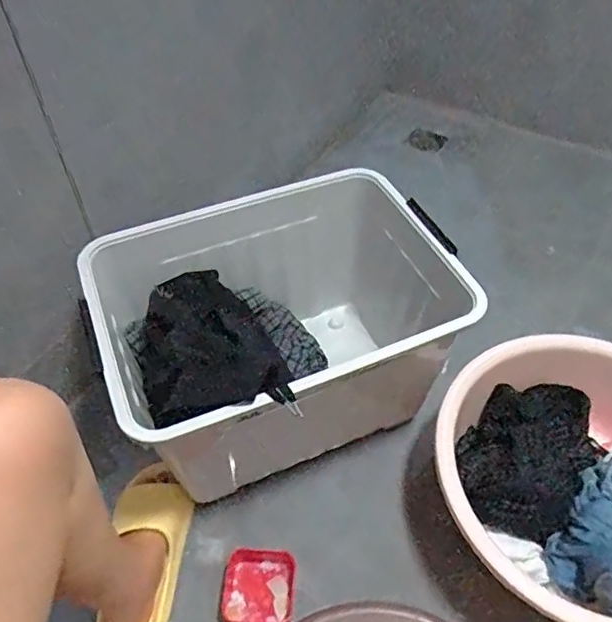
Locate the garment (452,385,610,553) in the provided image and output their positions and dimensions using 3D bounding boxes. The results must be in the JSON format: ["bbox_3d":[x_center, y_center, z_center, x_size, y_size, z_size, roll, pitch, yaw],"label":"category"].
[{"bbox_3d":[0.303,0.184,0.774,0.158,0.064,0.236,31,56,24],"label":"garment"}]

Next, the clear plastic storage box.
[{"bbox_3d":[-0.035,0.041,0.822,0.443,0.284,0.316,-17,52,-14],"label":"clear plastic storage box"}]

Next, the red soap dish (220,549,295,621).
[{"bbox_3d":[-0.062,0.360,0.739,0.088,0.027,0.095,2,50,2],"label":"red soap dish"}]

